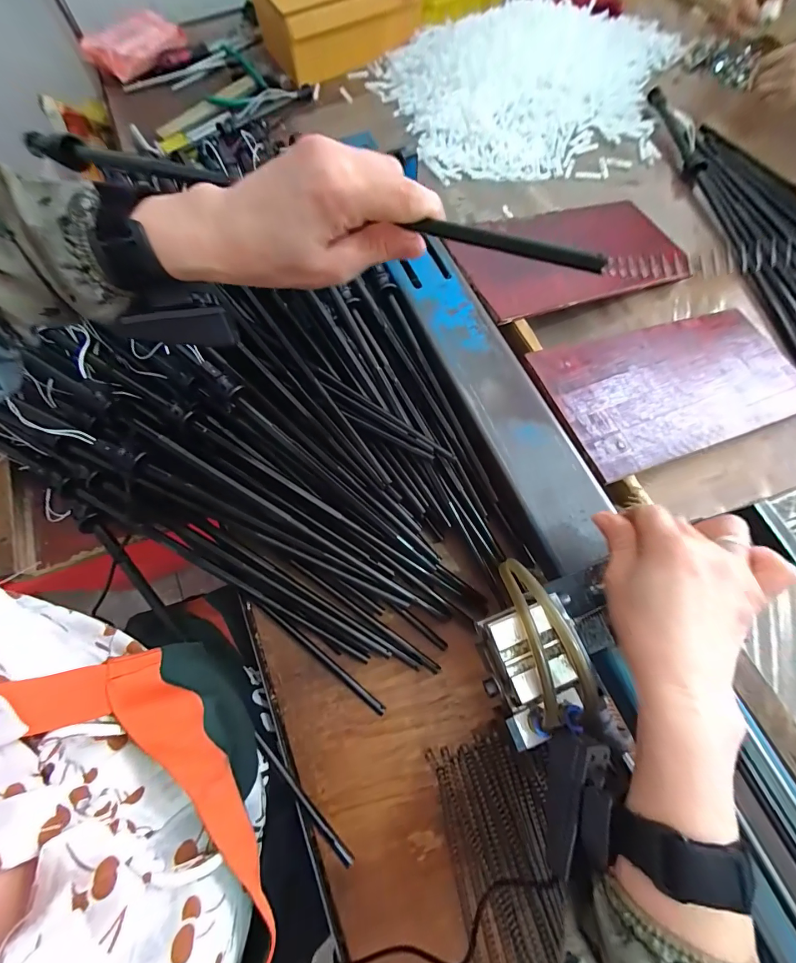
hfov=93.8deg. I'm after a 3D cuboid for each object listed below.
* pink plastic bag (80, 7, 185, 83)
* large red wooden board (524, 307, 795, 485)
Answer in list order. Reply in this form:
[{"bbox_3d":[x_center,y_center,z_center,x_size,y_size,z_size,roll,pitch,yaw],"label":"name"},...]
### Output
[{"bbox_3d":[-0.552,-0.914,0.778,0.201,0.055,0.111,-35,74,-10],"label":"pink plastic bag"},{"bbox_3d":[0.339,-0.119,0.446,0.357,0.007,0.167,-17,70,-17],"label":"large red wooden board"}]

